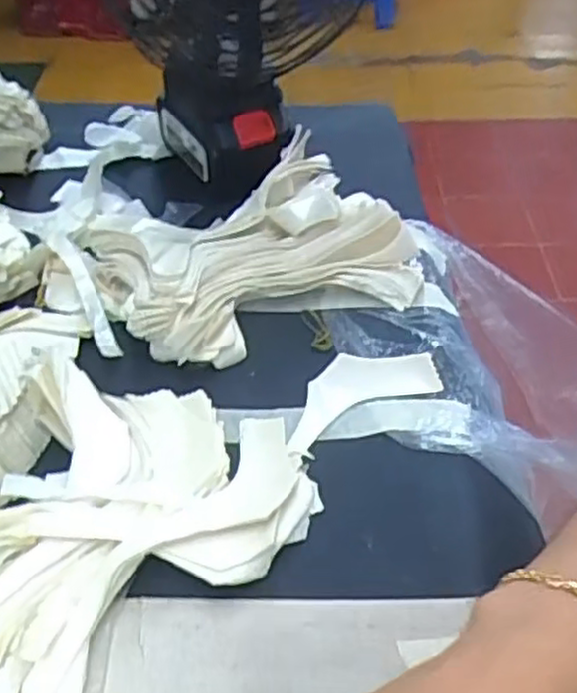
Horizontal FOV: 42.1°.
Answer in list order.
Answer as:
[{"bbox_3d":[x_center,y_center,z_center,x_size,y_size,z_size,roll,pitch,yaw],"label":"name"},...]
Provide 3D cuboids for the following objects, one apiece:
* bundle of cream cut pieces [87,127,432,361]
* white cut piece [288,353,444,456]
[{"bbox_3d":[-0.023,-0.063,0.498,0.196,0.047,0.143,-23,50,-21],"label":"bundle of cream cut pieces"},{"bbox_3d":[0.039,0.022,0.439,0.092,0.017,0.047,-19,48,-18],"label":"white cut piece"}]

